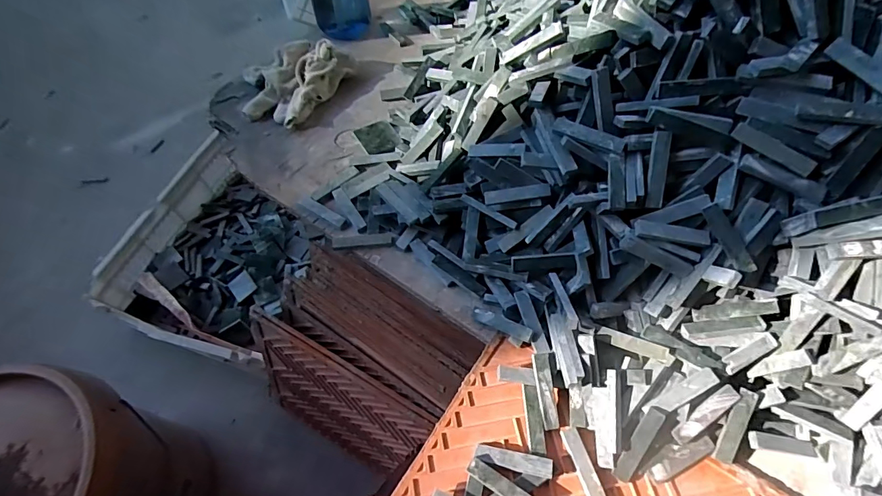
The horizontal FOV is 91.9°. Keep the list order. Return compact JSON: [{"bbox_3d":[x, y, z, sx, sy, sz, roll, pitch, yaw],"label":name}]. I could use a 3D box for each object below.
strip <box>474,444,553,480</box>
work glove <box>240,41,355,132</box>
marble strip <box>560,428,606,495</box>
[{"bbox_3d":[0.058,0.170,0.341,0.059,0.008,0.015,11,60,5],"label":"strip"},{"bbox_3d":[-0.195,-0.217,0.554,0.104,0.043,0.148,30,63,15],"label":"work glove"},{"bbox_3d":[0.119,0.182,0.352,0.014,0.007,0.063,-14,61,-10],"label":"marble strip"}]

